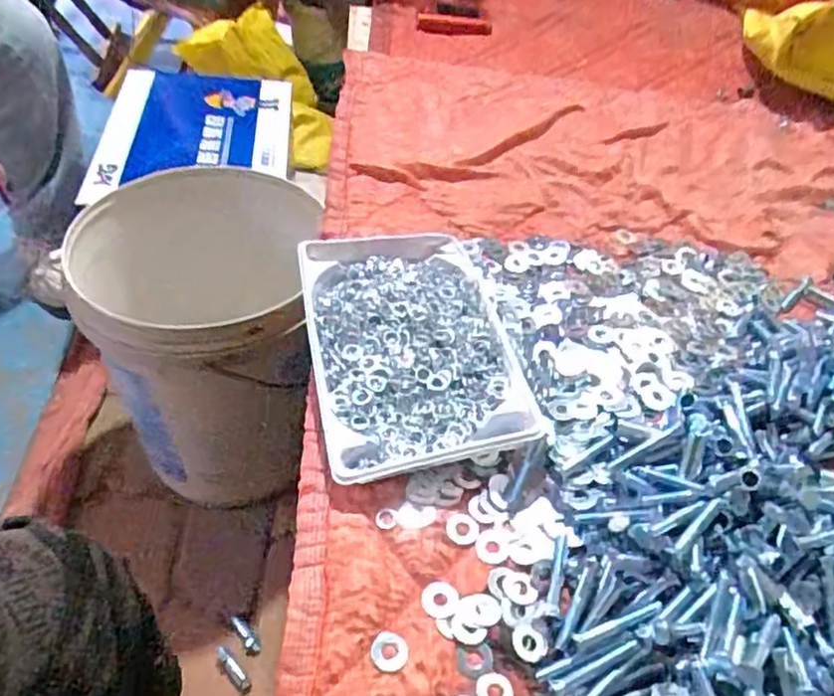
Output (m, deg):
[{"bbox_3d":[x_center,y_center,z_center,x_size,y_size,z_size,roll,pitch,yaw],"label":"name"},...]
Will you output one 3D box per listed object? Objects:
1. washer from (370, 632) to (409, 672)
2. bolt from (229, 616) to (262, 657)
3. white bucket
[{"bbox_3d":[-0.016,0.180,0.406,0.023,0.004,0.022,4,48,-2],"label":"washer"},{"bbox_3d":[-0.216,0.363,0.860,0.019,0.014,0.056,-33,59,-28],"label":"bolt"},{"bbox_3d":[-0.262,-0.002,0.895,0.257,0.350,0.264,2,49,-4],"label":"white bucket"}]

